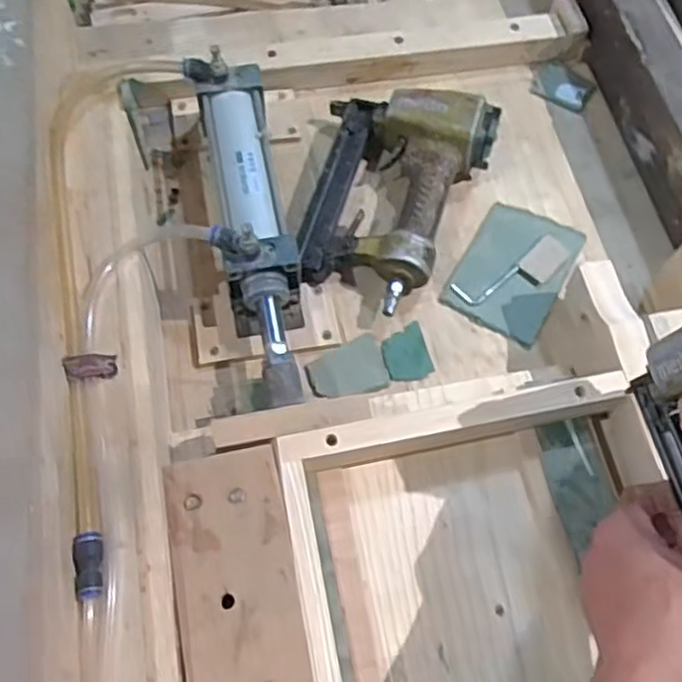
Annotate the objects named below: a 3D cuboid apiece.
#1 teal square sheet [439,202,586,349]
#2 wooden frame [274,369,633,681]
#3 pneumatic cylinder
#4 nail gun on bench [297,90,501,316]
[{"bbox_3d":[0.160,-0.066,0.648,0.093,0.006,0.126,28,70,12],"label":"teal square sheet"},{"bbox_3d":[0.120,0.182,0.492,0.290,0.062,0.316,-9,66,-7],"label":"wooden frame"},{"bbox_3d":[-0.075,-0.095,0.600,0.066,0.087,0.319,-10,66,-8],"label":"pneumatic cylinder"},{"bbox_3d":[0.043,-0.140,0.646,0.155,0.060,0.217,19,66,6],"label":"nail gun on bench"}]

